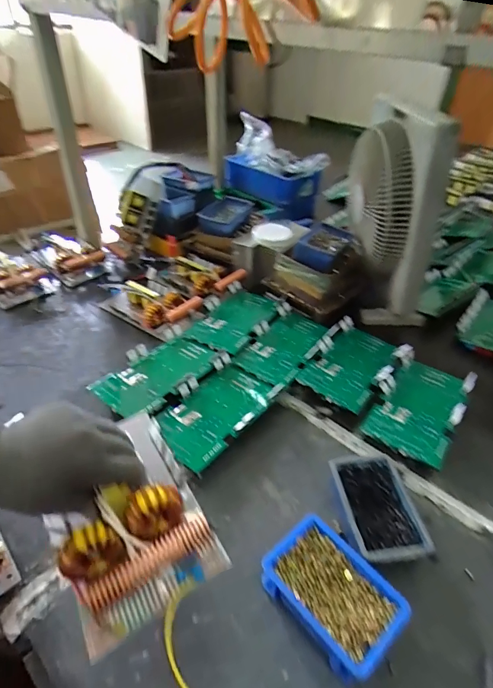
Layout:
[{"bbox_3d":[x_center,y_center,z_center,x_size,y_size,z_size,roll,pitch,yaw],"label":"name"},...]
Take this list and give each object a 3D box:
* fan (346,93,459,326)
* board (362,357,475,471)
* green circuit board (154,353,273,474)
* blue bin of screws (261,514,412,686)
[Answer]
[{"bbox_3d":[0.337,-0.308,0.936,0.142,0.375,0.302,2,40,0],"label":"fan"},{"bbox_3d":[0.316,0.104,0.718,0.127,0.018,0.236,28,46,27],"label":"board"},{"bbox_3d":[-0.056,0.103,0.686,0.136,0.023,0.217,28,47,27],"label":"green circuit board"},{"bbox_3d":[0.100,0.298,0.479,0.105,0.052,0.150,-29,50,-32],"label":"blue bin of screws"}]

